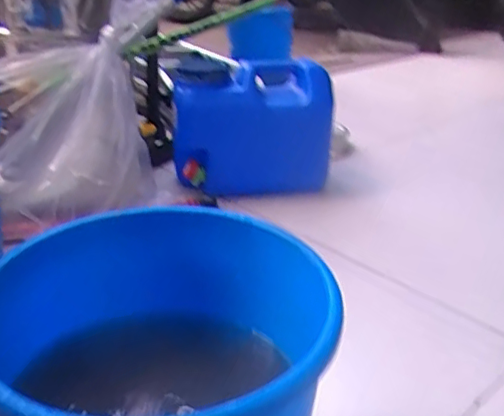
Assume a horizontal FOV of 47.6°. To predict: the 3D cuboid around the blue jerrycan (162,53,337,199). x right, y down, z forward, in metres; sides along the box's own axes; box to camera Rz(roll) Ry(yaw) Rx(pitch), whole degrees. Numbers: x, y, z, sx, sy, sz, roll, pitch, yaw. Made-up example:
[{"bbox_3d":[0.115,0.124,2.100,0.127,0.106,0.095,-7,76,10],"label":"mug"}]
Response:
[{"bbox_3d":[-0.002,-0.154,1.155,0.322,0.266,0.131,5,26,5],"label":"blue jerrycan"}]

